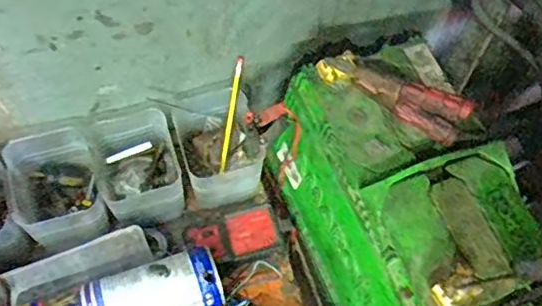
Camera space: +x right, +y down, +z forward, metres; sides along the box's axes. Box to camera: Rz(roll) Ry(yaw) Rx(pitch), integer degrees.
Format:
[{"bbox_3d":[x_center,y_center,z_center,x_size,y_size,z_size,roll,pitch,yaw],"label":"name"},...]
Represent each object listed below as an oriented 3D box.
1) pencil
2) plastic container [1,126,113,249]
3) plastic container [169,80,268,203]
[{"bbox_3d":[-0.047,-0.044,0.673,0.011,0.014,0.136,12,106,3],"label":"pencil"},{"bbox_3d":[-0.235,0.048,0.648,0.089,0.078,0.120,-20,65,-13],"label":"plastic container"},{"bbox_3d":[-0.060,-0.007,0.674,0.087,0.079,0.130,-17,64,-12],"label":"plastic container"}]

